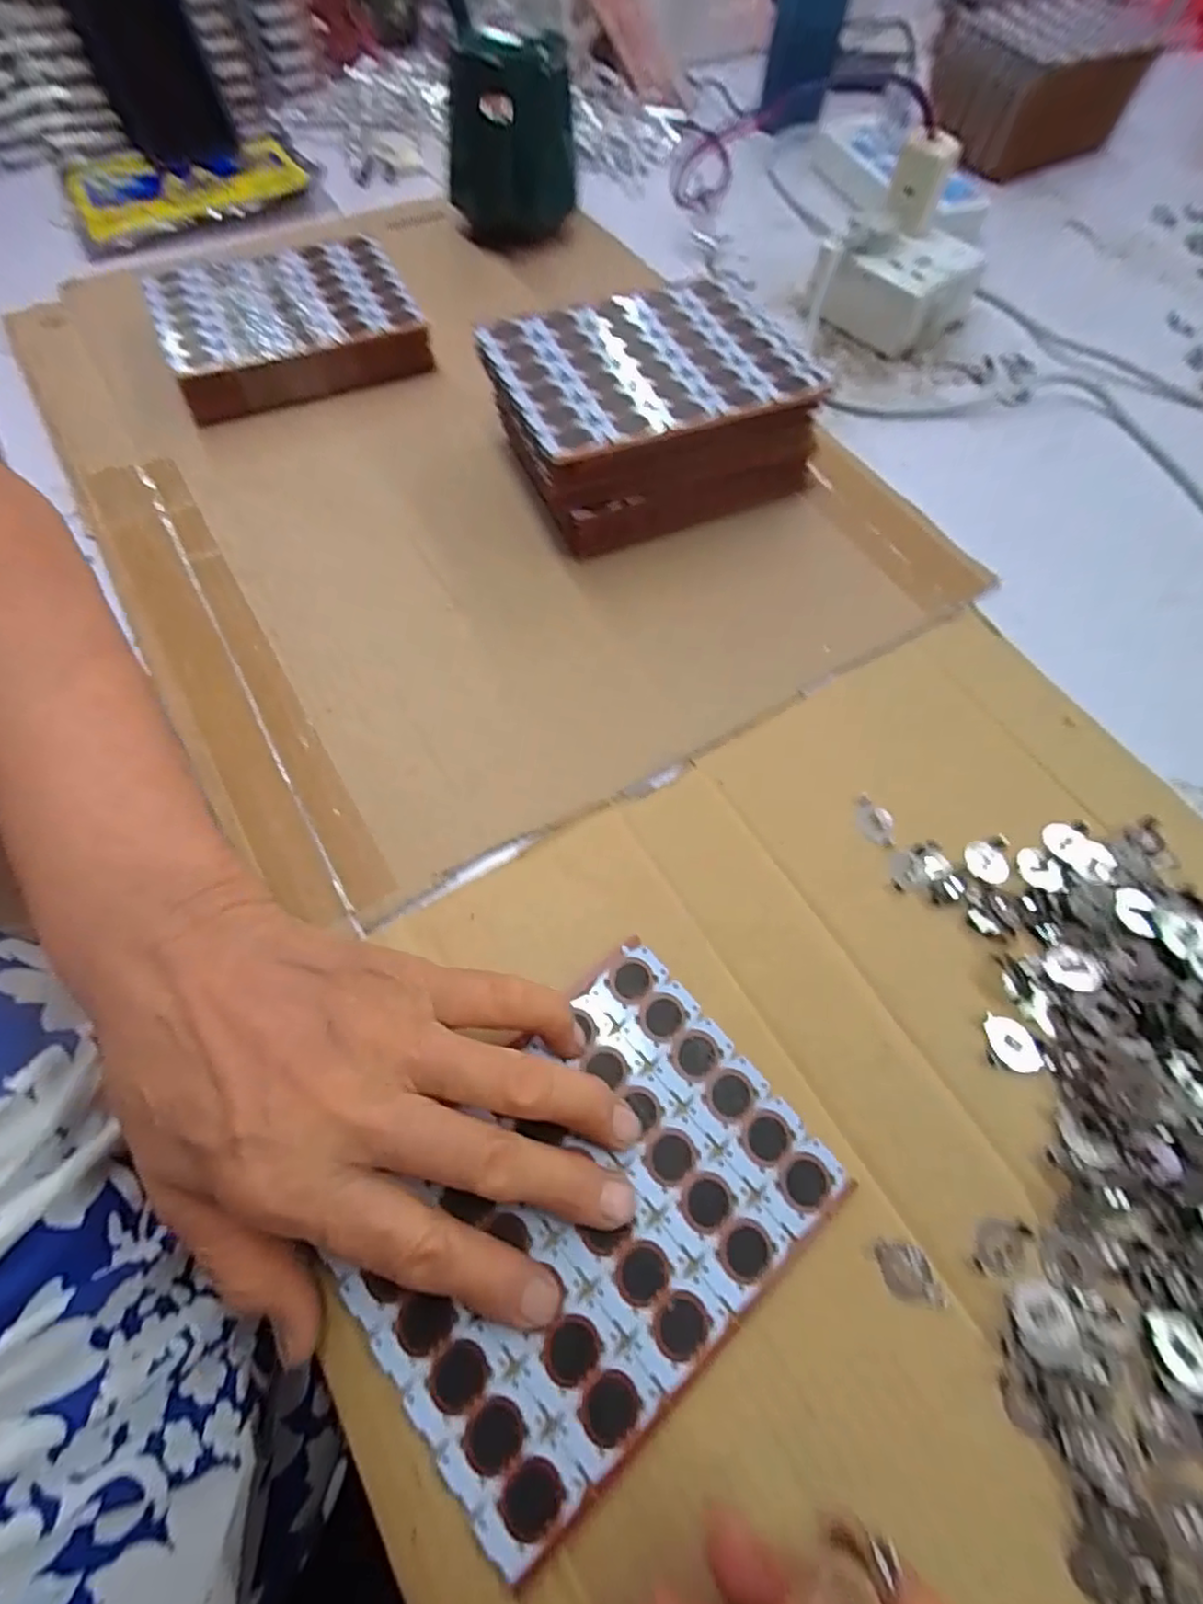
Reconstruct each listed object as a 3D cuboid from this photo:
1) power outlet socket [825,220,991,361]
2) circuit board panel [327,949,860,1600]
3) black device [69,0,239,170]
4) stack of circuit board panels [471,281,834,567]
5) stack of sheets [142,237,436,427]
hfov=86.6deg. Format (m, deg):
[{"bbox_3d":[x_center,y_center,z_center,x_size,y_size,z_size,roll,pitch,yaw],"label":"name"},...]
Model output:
[{"bbox_3d":[0.220,-0.374,0.461,0.077,0.046,0.093,39,69,15],"label":"power outlet socket"},{"bbox_3d":[-0.004,0.137,0.215,0.147,0.004,0.110,-38,71,-19],"label":"circuit board panel"},{"bbox_3d":[-0.368,-0.615,0.499,0.082,0.172,0.018,-13,43,1],"label":"black device"},{"bbox_3d":[0.024,-0.215,0.357,0.159,0.066,0.117,-19,66,-12],"label":"stack of circuit board panels"},{"bbox_3d":[-0.198,-0.304,0.410,0.148,0.034,0.118,-20,67,-11],"label":"stack of sheets"}]

